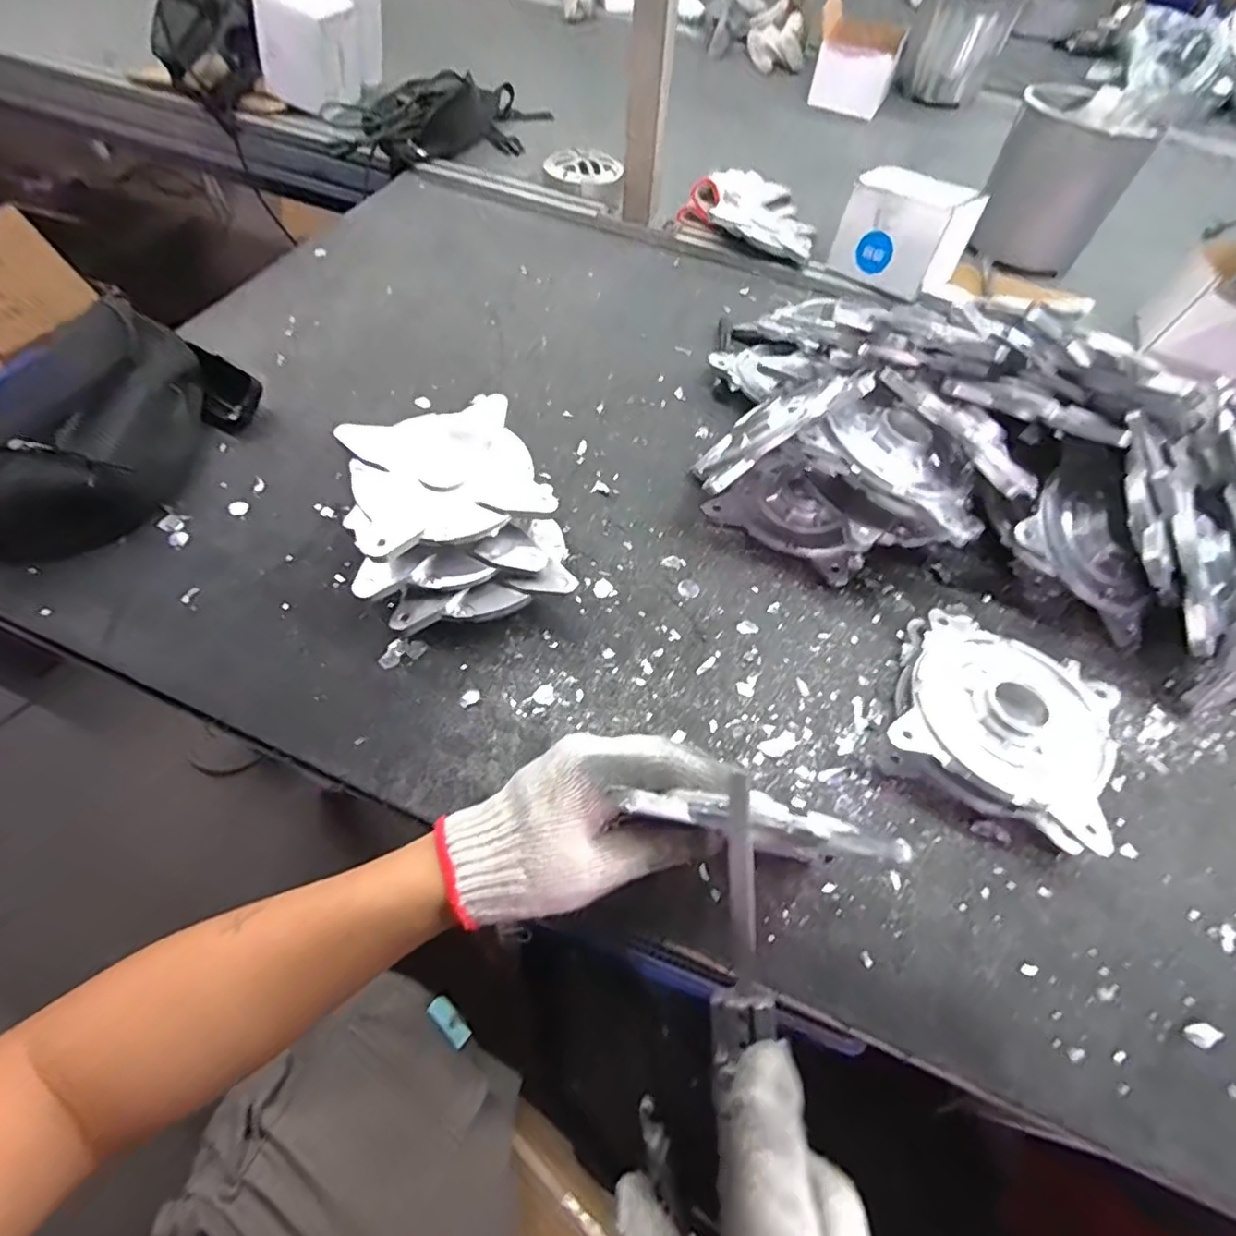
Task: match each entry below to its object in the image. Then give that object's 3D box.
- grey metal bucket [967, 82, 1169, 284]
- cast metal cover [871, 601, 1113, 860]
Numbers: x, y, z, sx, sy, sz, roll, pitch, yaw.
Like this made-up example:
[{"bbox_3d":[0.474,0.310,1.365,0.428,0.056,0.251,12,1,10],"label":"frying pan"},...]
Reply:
[{"bbox_3d":[0.598,-0.597,0.822,0.164,0.155,0.159,25,59,12],"label":"grey metal bucket"},{"bbox_3d":[0.294,0.079,0.459,0.157,0.048,0.149,25,59,12],"label":"cast metal cover"}]

